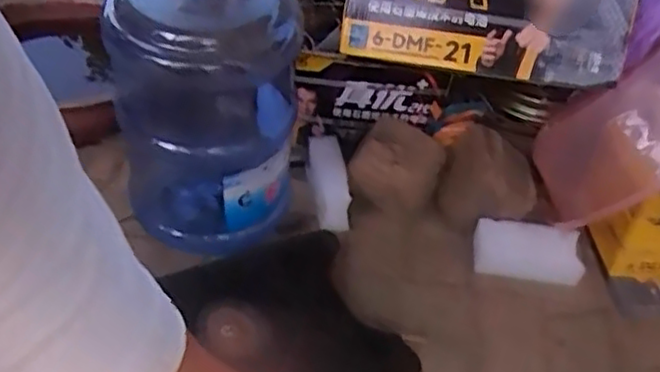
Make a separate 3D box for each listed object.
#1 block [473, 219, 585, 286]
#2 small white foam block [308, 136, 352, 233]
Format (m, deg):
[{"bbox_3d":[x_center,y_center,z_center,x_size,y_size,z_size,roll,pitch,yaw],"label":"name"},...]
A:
[{"bbox_3d":[0.307,0.102,1.064,0.159,0.020,0.086,7,80,13],"label":"block"},{"bbox_3d":[-0.002,-0.007,1.129,0.053,0.049,0.172,-4,58,-12],"label":"small white foam block"}]

